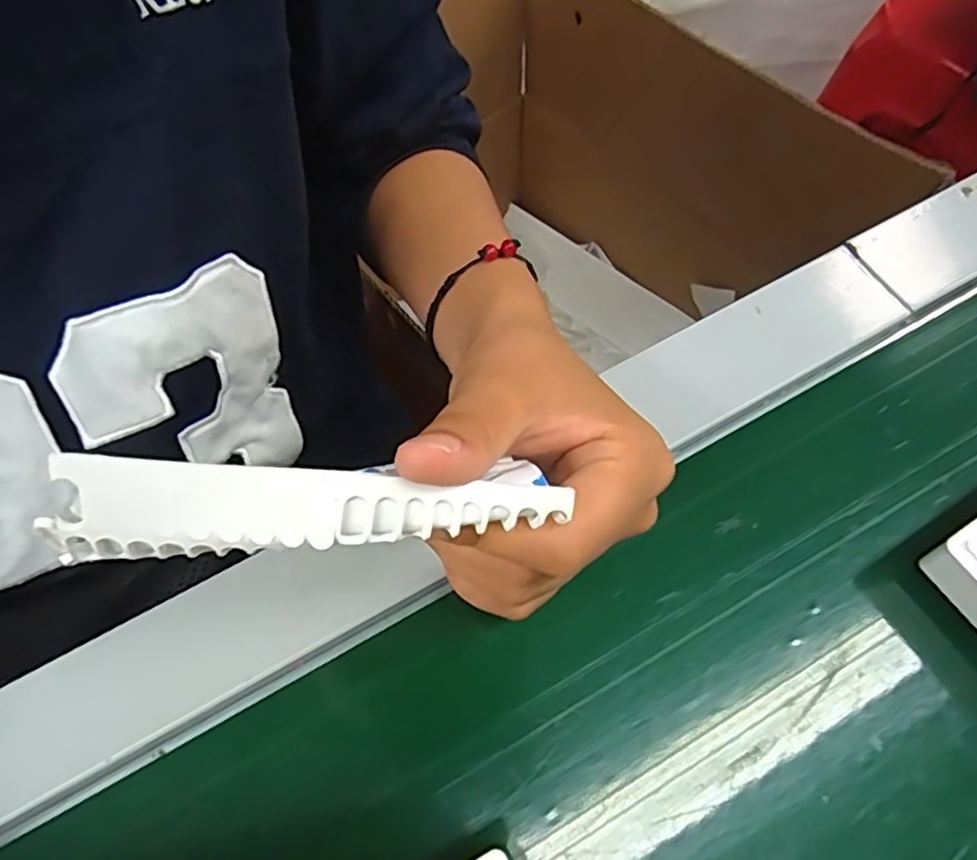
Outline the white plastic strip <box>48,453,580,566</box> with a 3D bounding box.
[{"bbox_3d":[-0.036,0.019,0.143,0.101,0.026,0.007,3,22,-11],"label":"white plastic strip"}]

